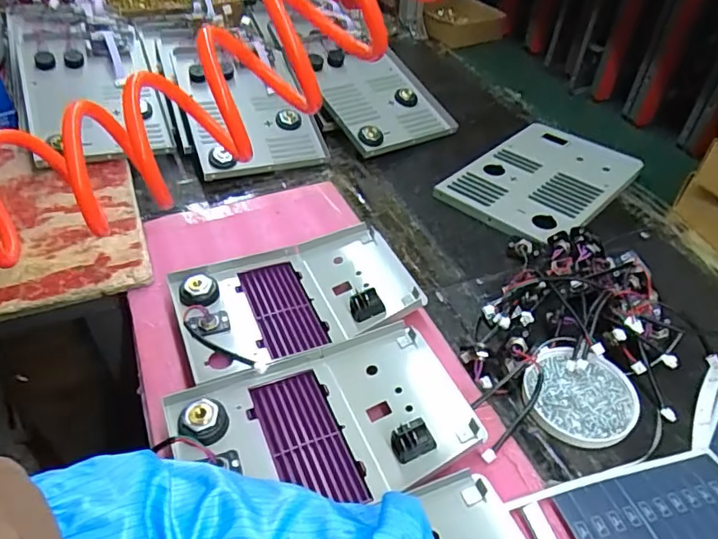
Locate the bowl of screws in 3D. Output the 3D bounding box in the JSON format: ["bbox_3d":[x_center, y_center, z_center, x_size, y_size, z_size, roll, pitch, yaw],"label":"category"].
[{"bbox_3d":[0.202,0.112,0.492,0.099,0.018,0.094,1,40,-1],"label":"bowl of screws"}]

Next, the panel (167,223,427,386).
[{"bbox_3d":[-0.064,0.031,0.555,0.230,0.041,0.163,-16,43,-20],"label":"panel"}]

